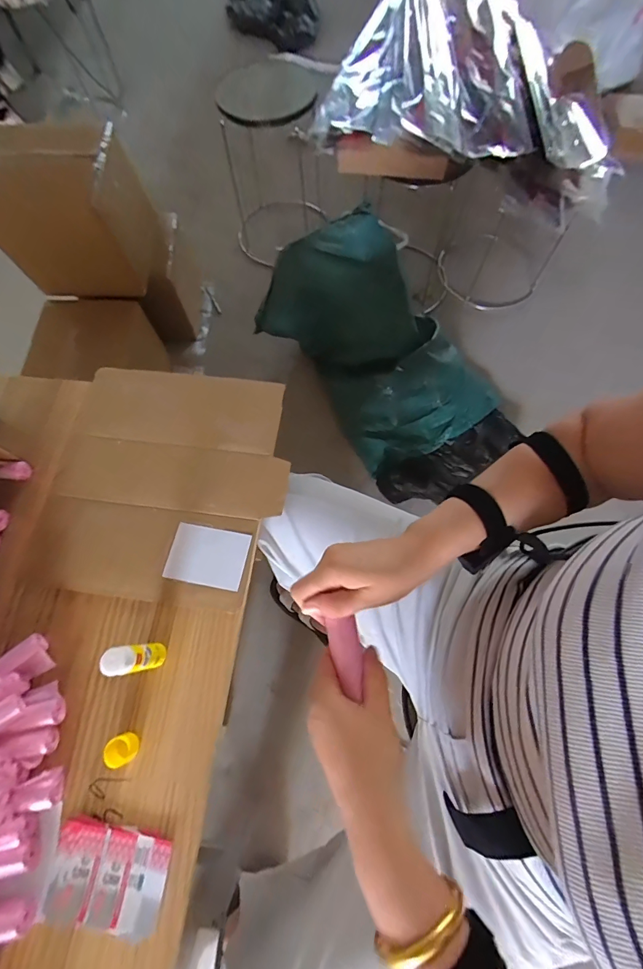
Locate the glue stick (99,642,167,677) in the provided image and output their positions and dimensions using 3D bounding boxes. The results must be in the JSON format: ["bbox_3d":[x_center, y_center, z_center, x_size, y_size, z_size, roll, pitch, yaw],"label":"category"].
[{"bbox_3d":[-0.217,0.203,0.459,0.027,0.102,0.029,-8,70,-1],"label":"glue stick"}]

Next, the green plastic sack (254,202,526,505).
[{"bbox_3d":[0.183,-0.334,1.131,0.440,0.216,0.784,-36,92,-11],"label":"green plastic sack"}]

